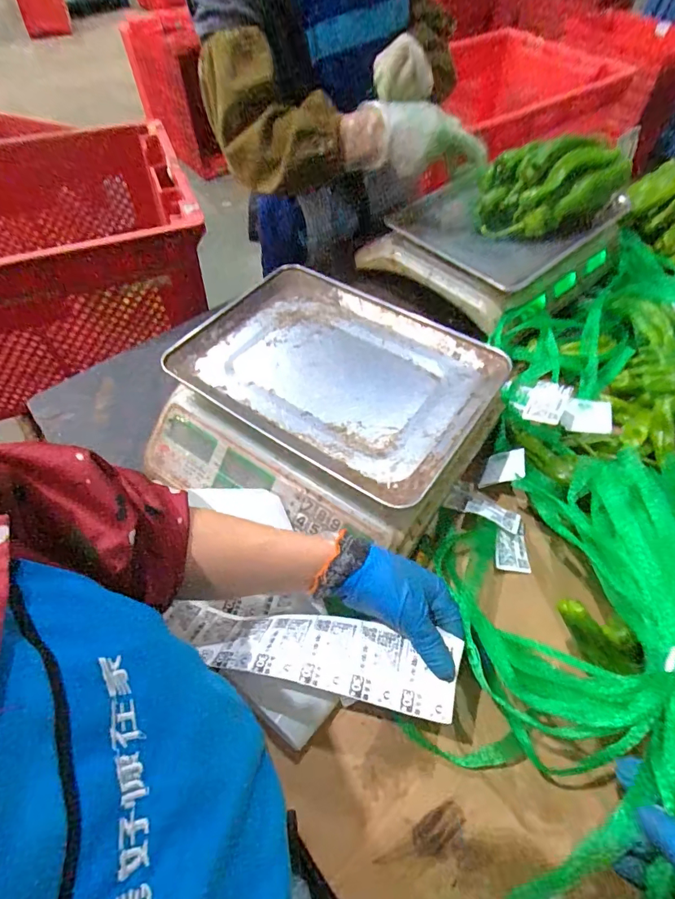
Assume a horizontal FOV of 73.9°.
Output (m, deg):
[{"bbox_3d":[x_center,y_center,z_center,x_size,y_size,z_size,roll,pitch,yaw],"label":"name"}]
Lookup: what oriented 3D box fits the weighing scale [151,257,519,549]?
[{"bbox_3d":[-0.008,-0.060,0.523,0.337,0.107,0.290,23,59,15],"label":"weighing scale"}]

